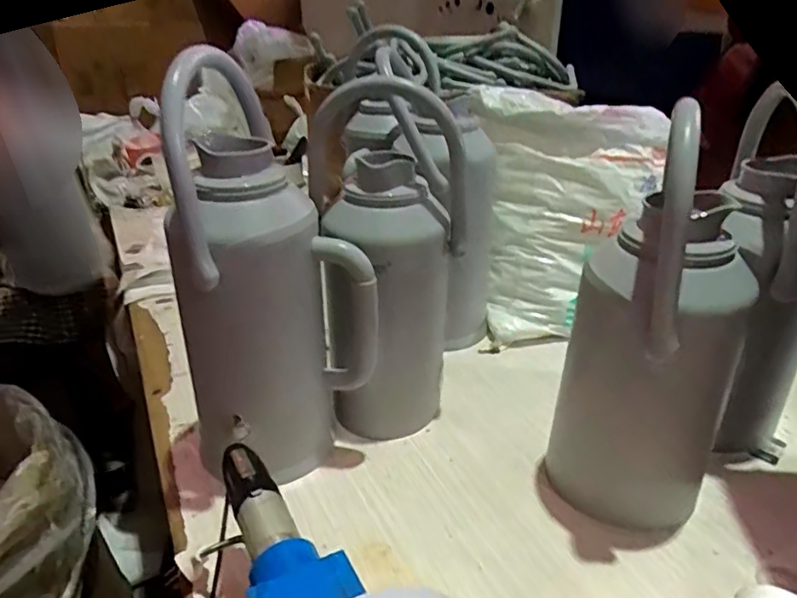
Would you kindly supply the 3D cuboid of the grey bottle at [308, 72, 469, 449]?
[{"bbox_3d":[-0.009,-0.012,0.709,0.167,0.400,0.152,-3,28,-3],"label":"grey bottle"}]

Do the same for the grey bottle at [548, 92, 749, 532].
[{"bbox_3d":[0.262,0.034,0.592,0.159,0.419,0.190,18,33,32],"label":"grey bottle"}]

